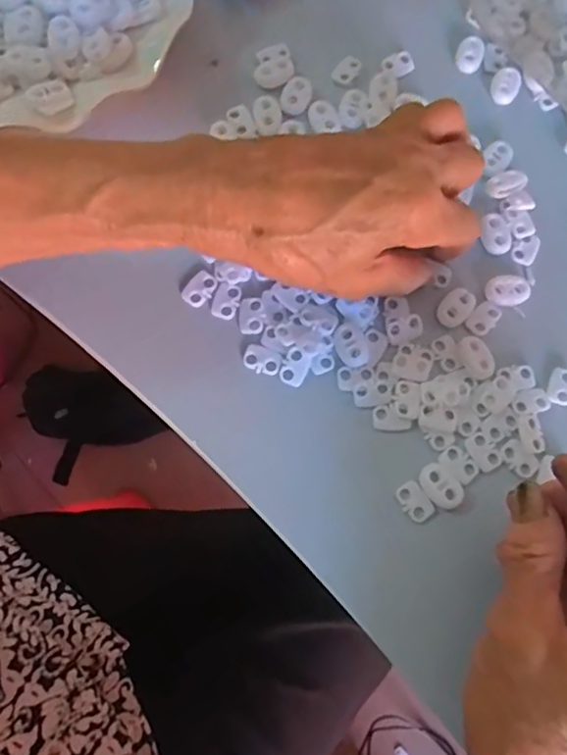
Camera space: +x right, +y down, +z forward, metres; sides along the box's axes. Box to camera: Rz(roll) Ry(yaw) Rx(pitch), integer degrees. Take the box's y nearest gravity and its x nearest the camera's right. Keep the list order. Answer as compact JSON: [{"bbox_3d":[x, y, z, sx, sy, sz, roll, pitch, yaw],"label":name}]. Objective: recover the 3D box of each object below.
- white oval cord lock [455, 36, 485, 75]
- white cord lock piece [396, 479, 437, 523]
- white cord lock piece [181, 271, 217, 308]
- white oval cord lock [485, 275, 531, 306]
[{"bbox_3d":[0.105,-0.183,0.331,0.014,0.005,0.022,20,75,6],"label":"white oval cord lock"},{"bbox_3d":[0.060,0.057,0.270,0.012,0.004,0.018,-31,76,-9],"label":"white cord lock piece"},{"bbox_3d":[-0.041,-0.044,0.291,0.012,0.004,0.018,34,76,9],"label":"white cord lock piece"},{"bbox_3d":[0.113,-0.044,0.297,0.021,0.005,0.015,-9,74,-3],"label":"white oval cord lock"}]

